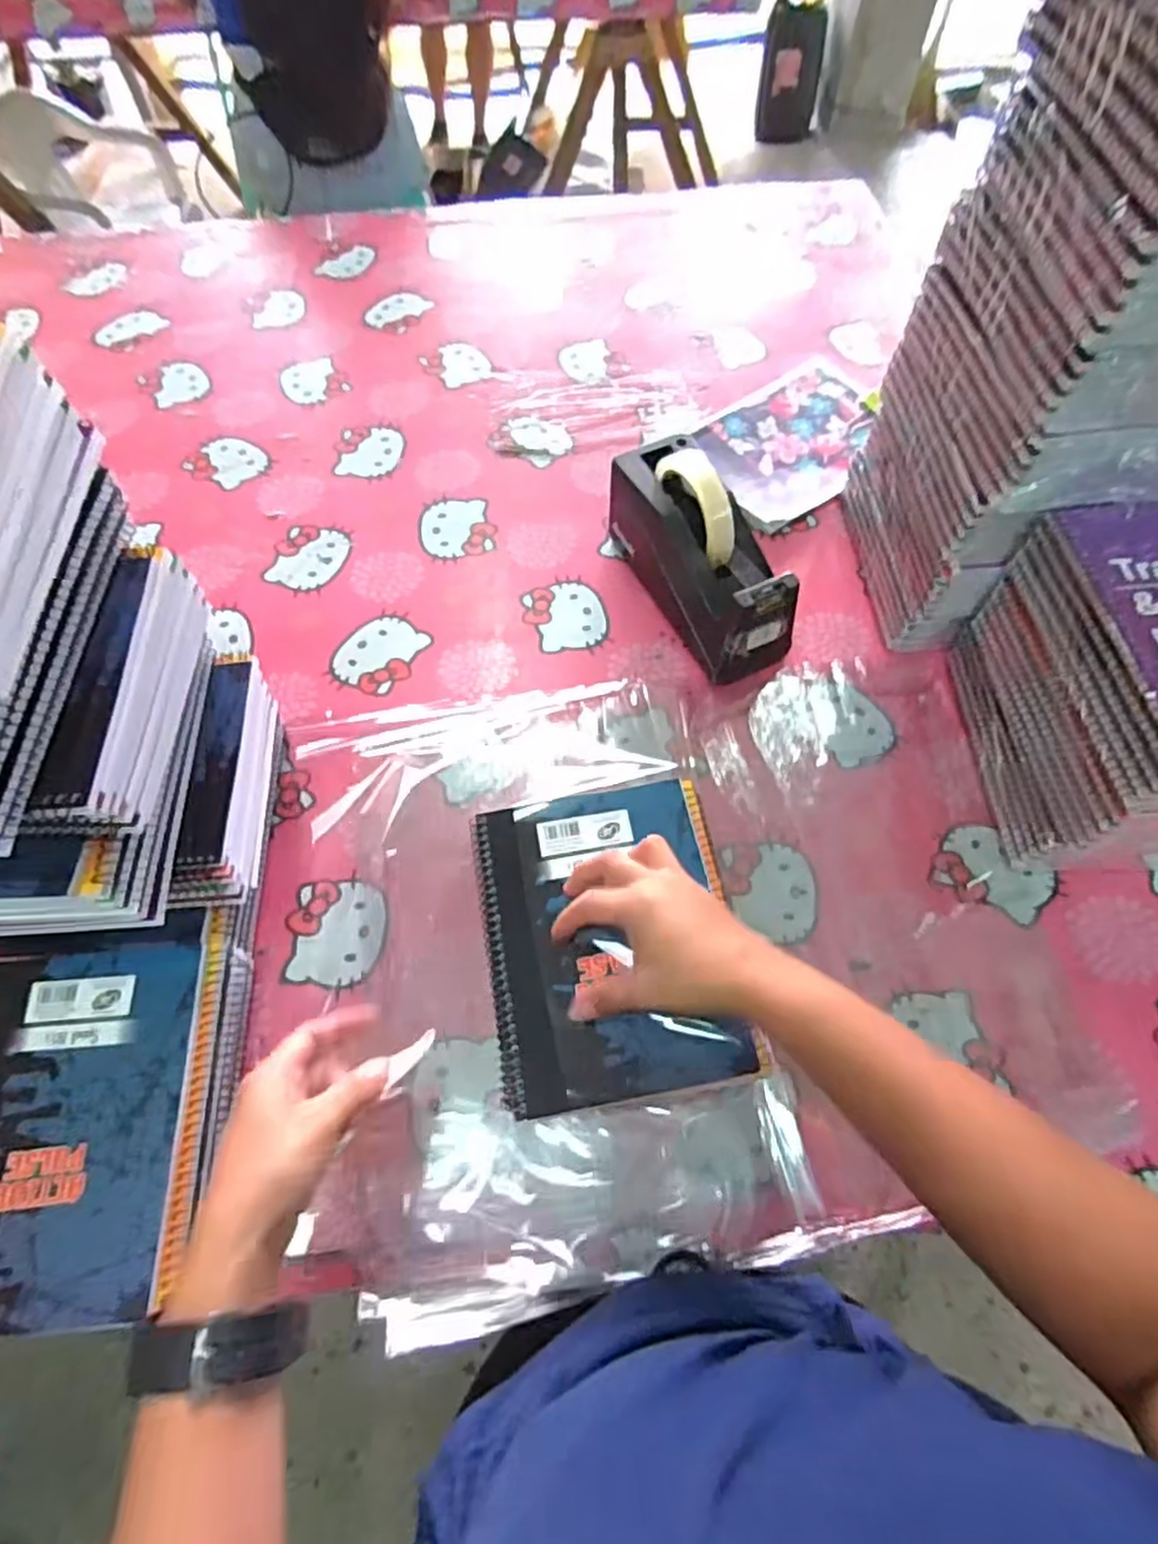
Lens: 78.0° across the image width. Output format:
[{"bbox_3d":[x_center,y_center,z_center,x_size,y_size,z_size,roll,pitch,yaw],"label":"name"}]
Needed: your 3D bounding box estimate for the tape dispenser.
[{"bbox_3d":[0.104,-0.189,0.606,0.083,0.121,0.201,-23,65,-10],"label":"tape dispenser"}]

